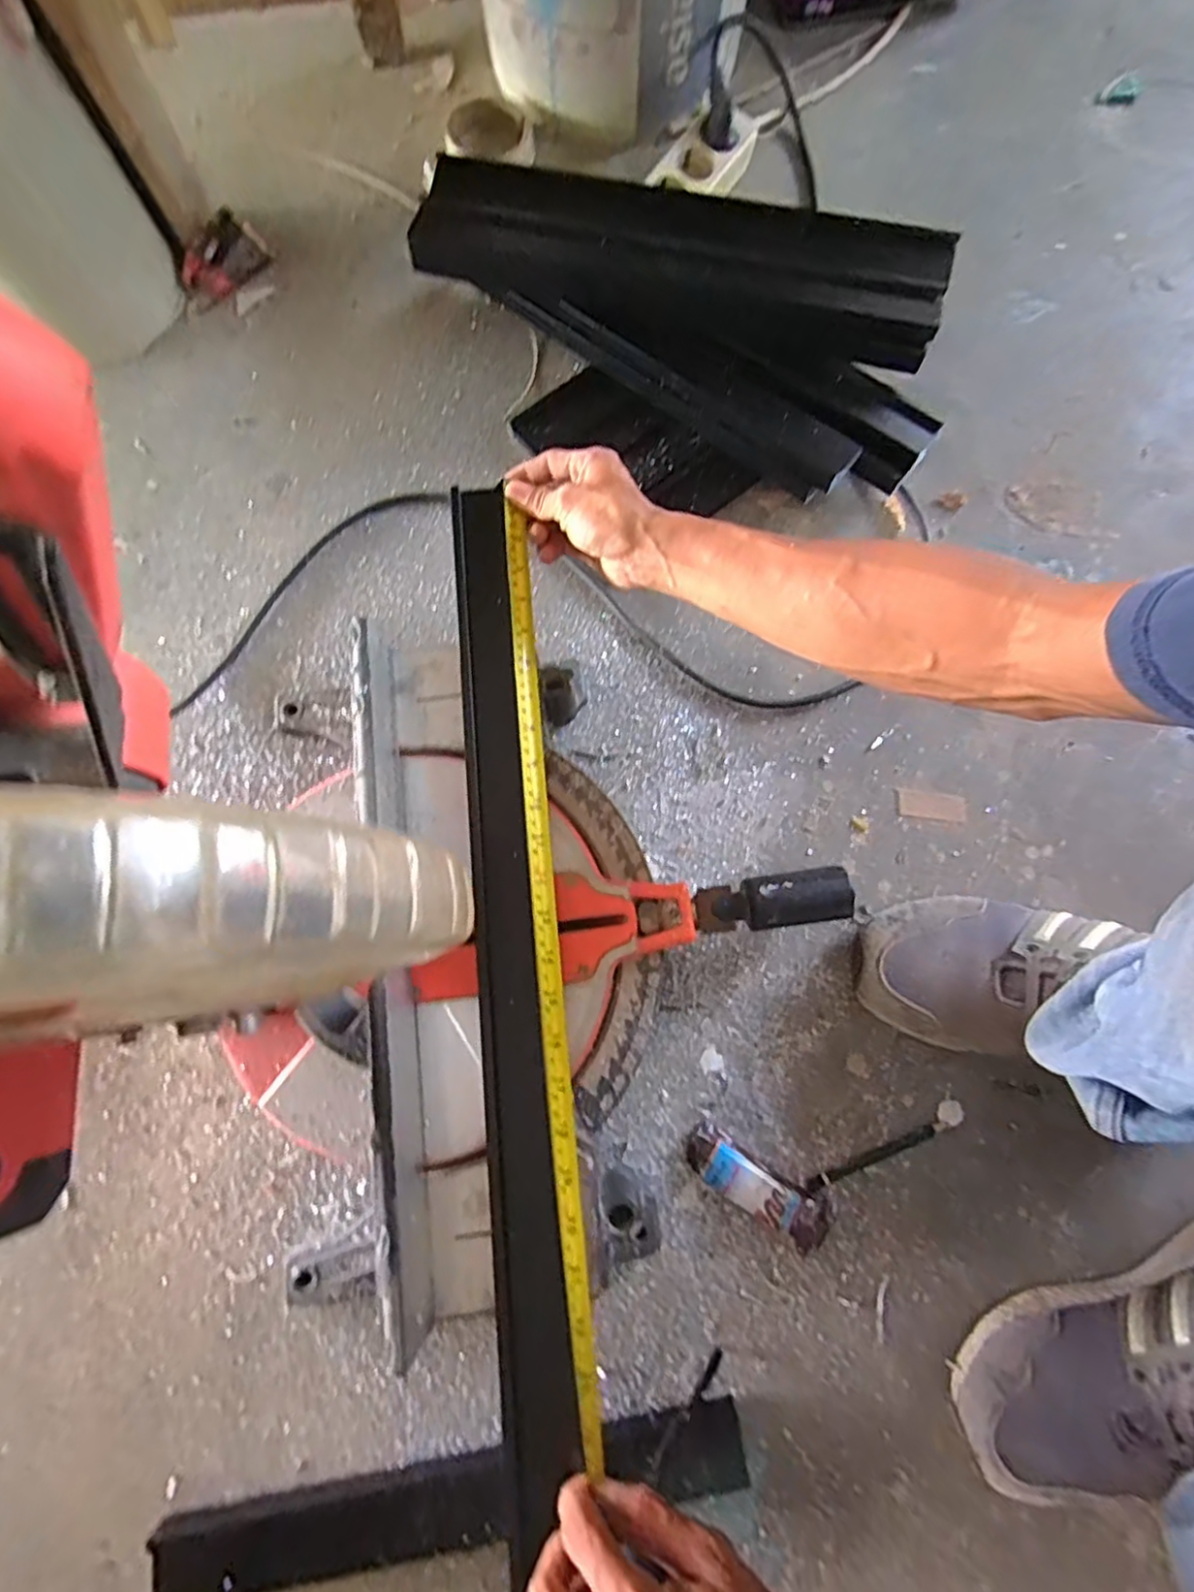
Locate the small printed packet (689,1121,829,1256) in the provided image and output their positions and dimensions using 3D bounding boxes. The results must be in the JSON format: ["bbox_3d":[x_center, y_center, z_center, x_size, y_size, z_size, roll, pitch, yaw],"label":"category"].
[{"bbox_3d":[0.114,0.279,0.479,0.107,0.017,0.036,30,78,8],"label":"small printed packet"}]

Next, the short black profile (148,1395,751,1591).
[{"bbox_3d":[-0.092,0.460,0.435,0.378,0.022,0.051,-10,76,-2],"label":"short black profile"}]

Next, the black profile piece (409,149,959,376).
[{"bbox_3d":[0.068,-0.472,0.589,0.458,0.055,0.098,14,77,4],"label":"black profile piece"}]

